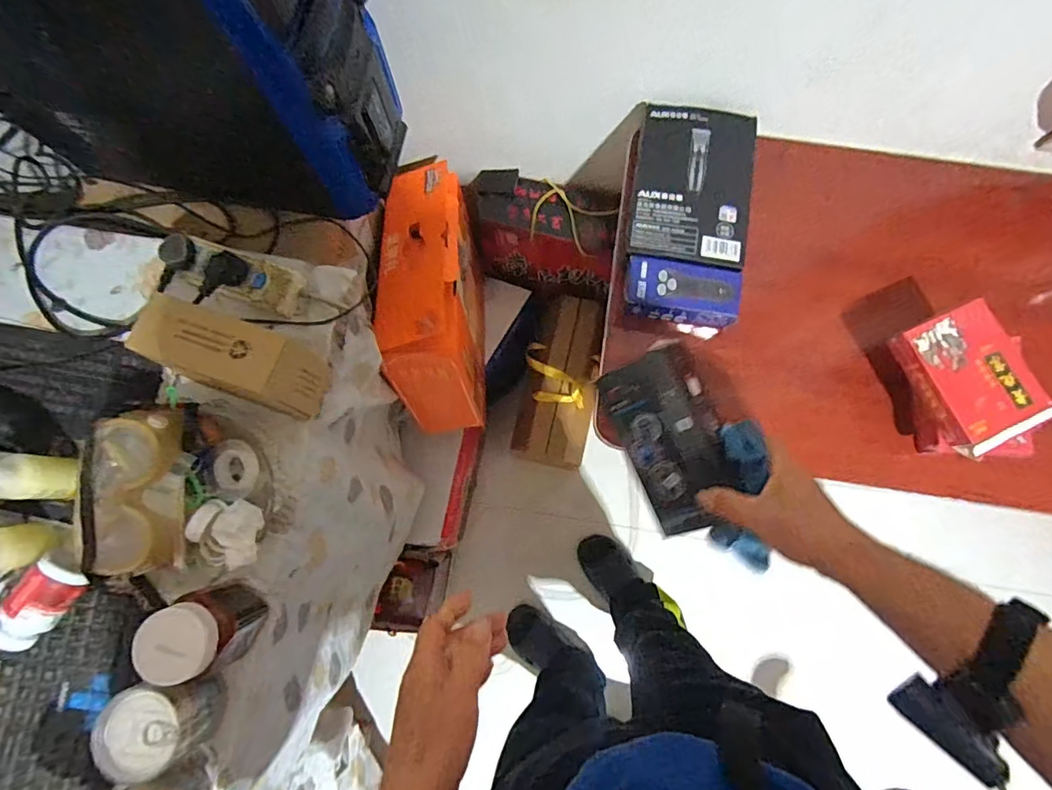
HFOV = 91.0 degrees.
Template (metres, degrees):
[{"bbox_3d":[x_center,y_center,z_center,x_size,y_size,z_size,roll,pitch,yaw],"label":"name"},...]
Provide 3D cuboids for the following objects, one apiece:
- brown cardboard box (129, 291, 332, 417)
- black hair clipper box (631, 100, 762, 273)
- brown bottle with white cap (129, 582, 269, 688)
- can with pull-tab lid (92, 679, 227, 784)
[{"bbox_3d":[-0.308,-0.034,0.555,0.149,0.128,0.076,15,79,3],"label":"brown cardboard box"},{"bbox_3d":[0.249,-0.312,0.797,0.175,0.080,0.256,8,79,2],"label":"black hair clipper box"},{"bbox_3d":[-0.310,0.226,0.502,0.065,0.107,0.061,0,79,0],"label":"brown bottle with white cap"},{"bbox_3d":[-0.352,0.316,0.501,0.086,0.066,0.078,-6,79,-1],"label":"can with pull-tab lid"}]

